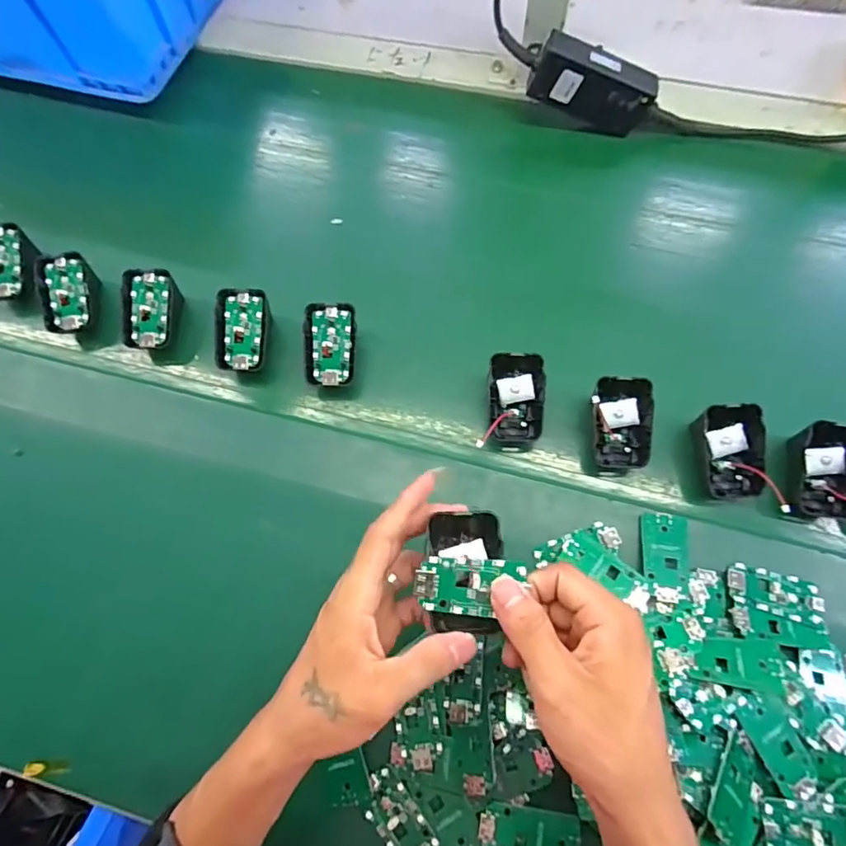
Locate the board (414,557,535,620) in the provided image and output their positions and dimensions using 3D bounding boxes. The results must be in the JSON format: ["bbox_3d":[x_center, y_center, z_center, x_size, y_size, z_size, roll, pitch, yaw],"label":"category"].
[{"bbox_3d":[0.028,0.090,0.289,0.057,0.010,0.030,3,68,4],"label":"board"}]

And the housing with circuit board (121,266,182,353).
[{"bbox_3d":[-0.241,-0.100,0.461,0.043,0.023,0.067,4,88,-5],"label":"housing with circuit board"}]

